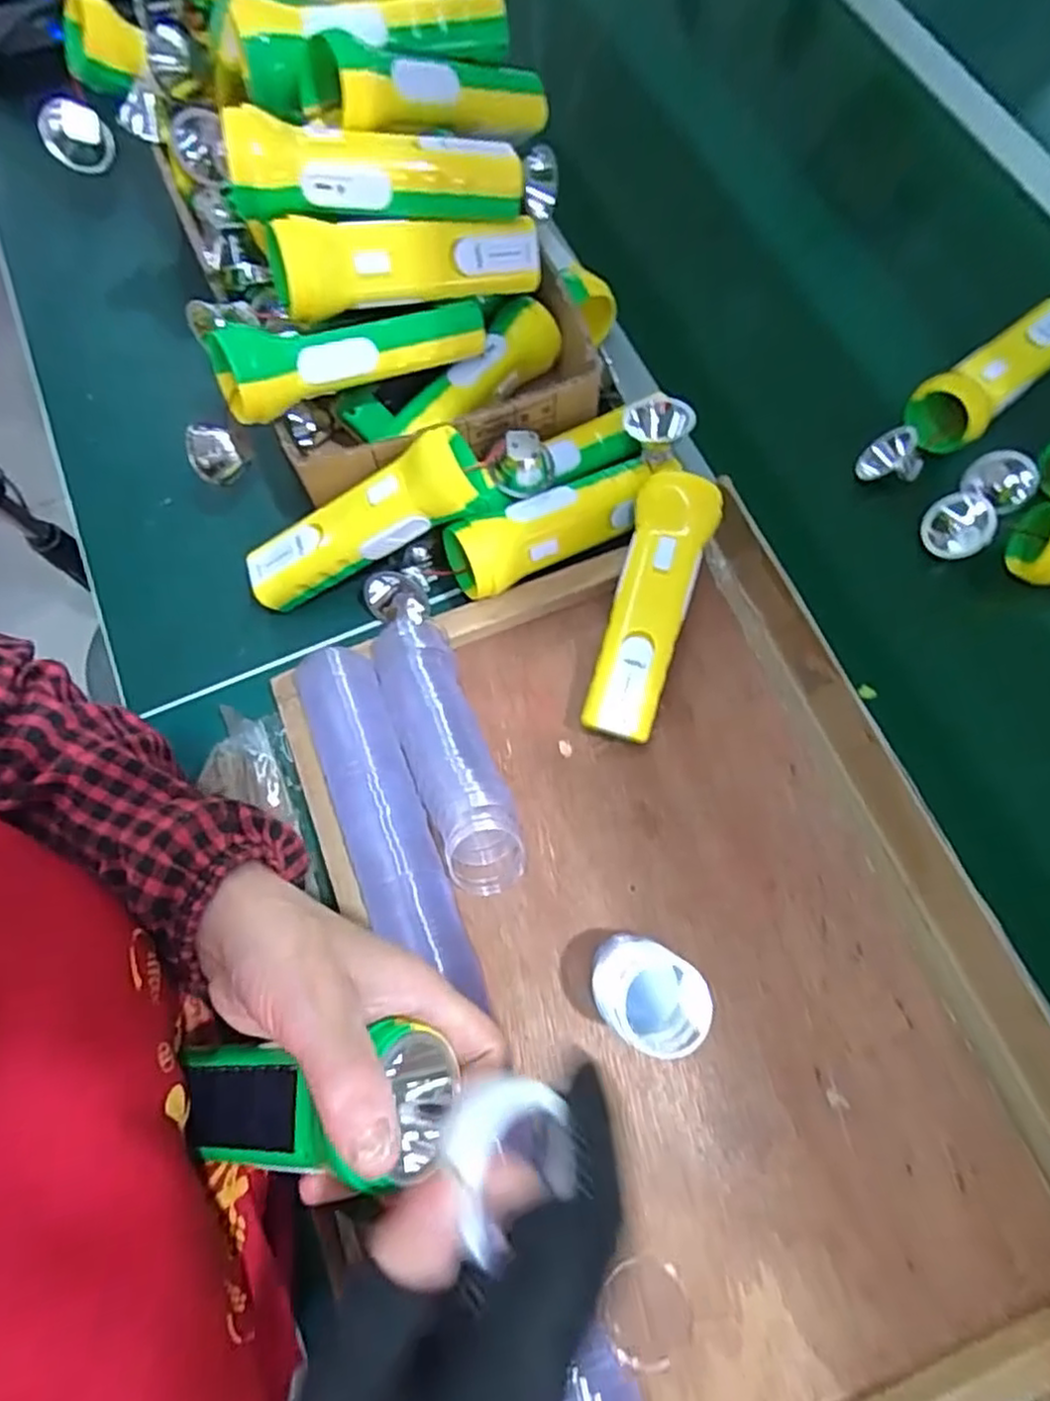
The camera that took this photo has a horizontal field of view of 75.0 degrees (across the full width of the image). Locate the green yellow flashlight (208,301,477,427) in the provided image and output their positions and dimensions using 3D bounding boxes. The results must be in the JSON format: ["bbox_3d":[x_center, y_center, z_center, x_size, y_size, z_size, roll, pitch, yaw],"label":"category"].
[{"bbox_3d":[-0.101,-0.212,0.420,0.164,0.045,0.041,-24,74,-22],"label":"green yellow flashlight"}]

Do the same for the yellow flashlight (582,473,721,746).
[{"bbox_3d":[0.075,-0.057,0.424,0.046,0.049,0.157,18,72,5],"label":"yellow flashlight"}]

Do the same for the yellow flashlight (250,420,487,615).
[{"bbox_3d":[-0.100,-0.106,0.440,0.160,0.044,0.047,-26,74,14],"label":"yellow flashlight"}]

